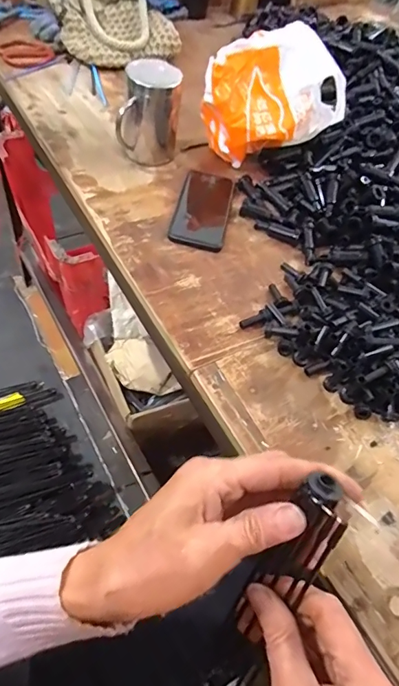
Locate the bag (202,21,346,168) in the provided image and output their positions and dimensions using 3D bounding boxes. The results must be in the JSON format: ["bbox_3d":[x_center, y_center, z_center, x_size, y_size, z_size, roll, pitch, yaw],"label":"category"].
[{"bbox_3d":[0.102,-0.358,0.653,0.206,0.142,0.108,-16,60,-22],"label":"bag"}]

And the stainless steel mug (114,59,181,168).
[{"bbox_3d":[-0.071,-0.333,0.635,0.079,0.119,0.078,15,54,-1],"label":"stainless steel mug"}]

